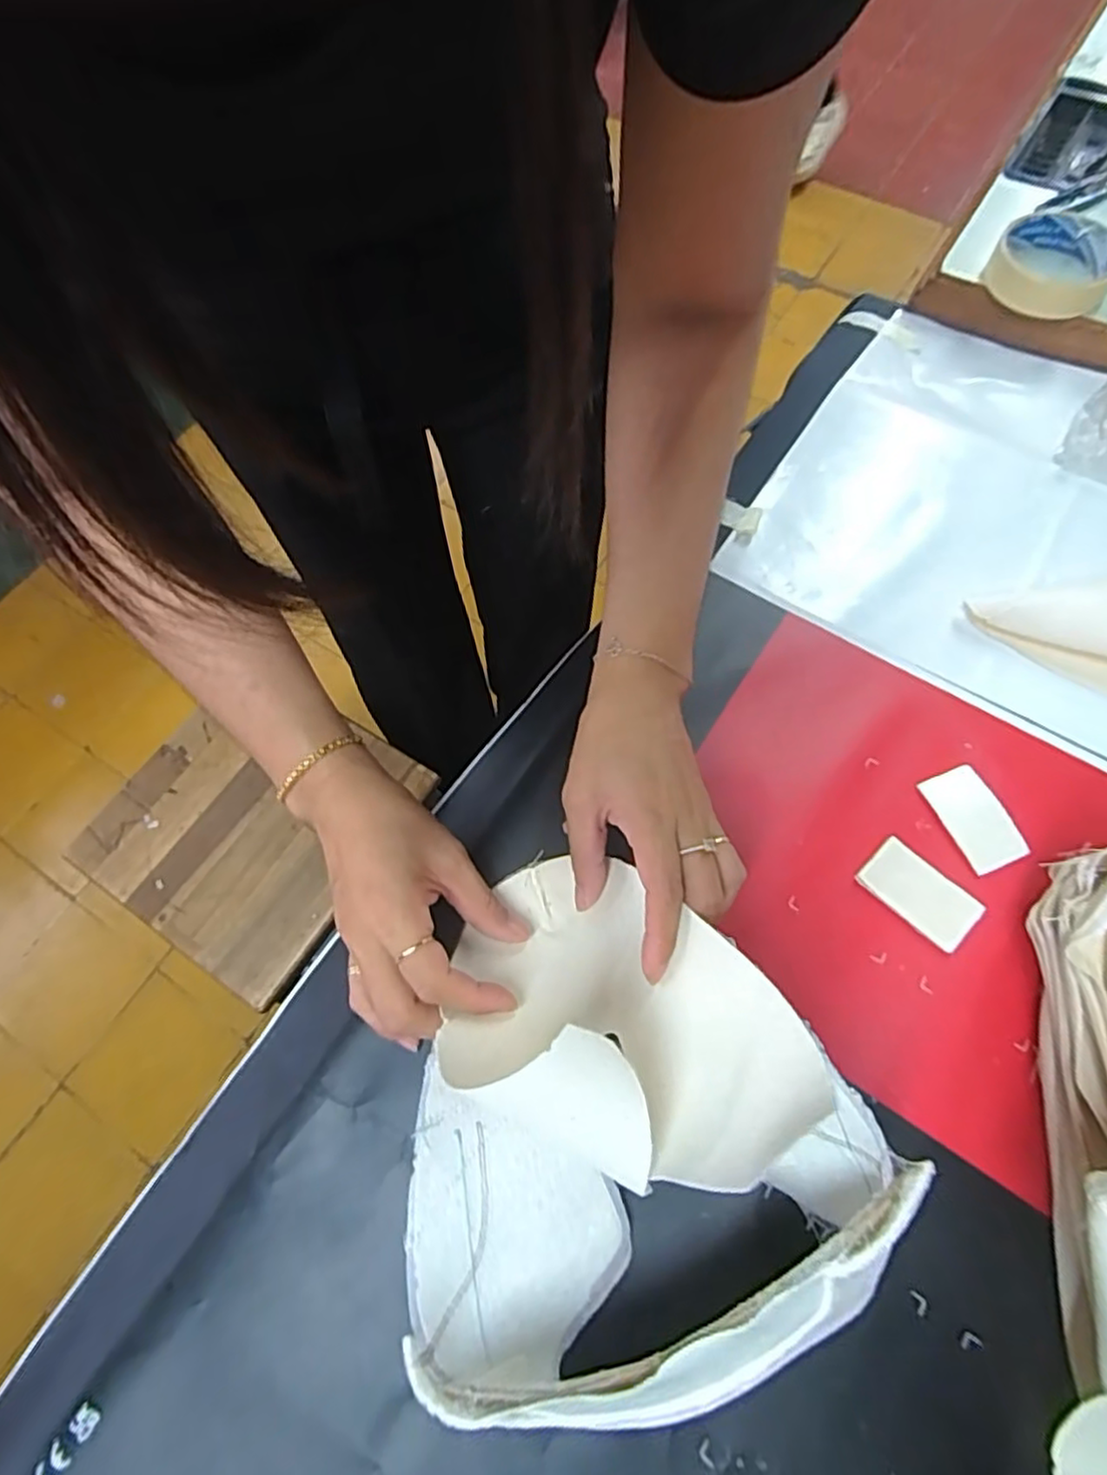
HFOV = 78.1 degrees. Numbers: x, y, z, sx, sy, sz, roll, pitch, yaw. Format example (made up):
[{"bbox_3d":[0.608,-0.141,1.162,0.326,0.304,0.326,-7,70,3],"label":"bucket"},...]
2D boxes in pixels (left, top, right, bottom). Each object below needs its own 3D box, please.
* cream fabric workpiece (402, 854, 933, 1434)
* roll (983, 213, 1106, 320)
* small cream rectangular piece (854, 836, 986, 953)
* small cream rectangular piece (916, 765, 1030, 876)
[{"bbox_3d":[0.024,0.165,0.272,0.180,0.106,0.197,-1,69,1],"label":"cream fabric workpiece"},{"bbox_3d":[0.379,-0.357,0.515,0.083,0.032,0.083,37,73,16],"label":"roll"},{"bbox_3d":[0.191,0.082,0.358,0.032,0.009,0.056,-40,71,-14],"label":"small cream rectangular piece"},{"bbox_3d":[0.230,0.044,0.374,0.031,0.004,0.056,-25,64,2],"label":"small cream rectangular piece"}]

